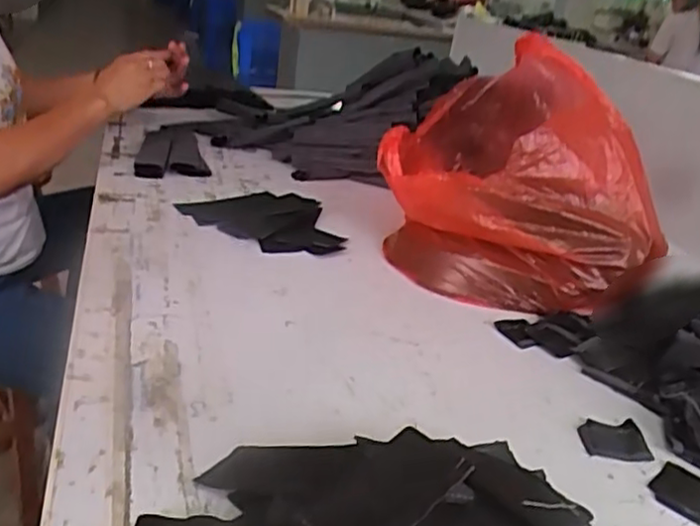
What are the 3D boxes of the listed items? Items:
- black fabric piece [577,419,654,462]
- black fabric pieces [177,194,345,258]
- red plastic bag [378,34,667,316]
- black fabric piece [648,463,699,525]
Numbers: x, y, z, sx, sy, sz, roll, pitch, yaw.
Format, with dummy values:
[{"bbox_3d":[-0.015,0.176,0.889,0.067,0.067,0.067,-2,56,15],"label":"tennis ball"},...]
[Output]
[{"bbox_3d":[0.223,0.151,0.572,0.054,0.004,0.045,2,30,-3],"label":"black fabric piece"},{"bbox_3d":[-0.109,-0.063,0.925,0.233,0.022,0.148,22,28,30],"label":"black fabric pieces"},{"bbox_3d":[0.215,-0.143,0.915,0.327,0.254,0.411,9,24,4],"label":"red plastic bag"},{"bbox_3d":[0.262,0.178,0.526,0.047,0.004,0.054,25,29,34],"label":"black fabric piece"}]

